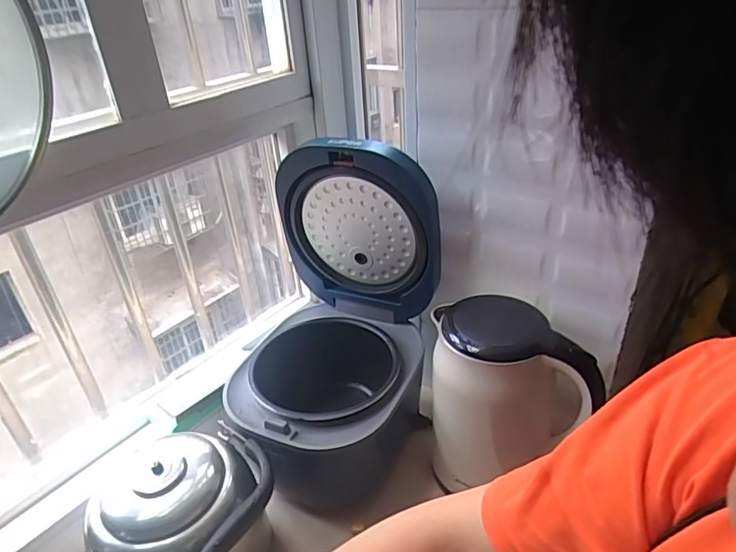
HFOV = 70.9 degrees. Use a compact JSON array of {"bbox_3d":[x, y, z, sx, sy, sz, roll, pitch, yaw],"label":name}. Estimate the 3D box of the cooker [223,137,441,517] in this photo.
[{"bbox_3d":[-0.056,0.074,0.685,0.239,0.435,0.265,8,34,18],"label":"cooker"}]

